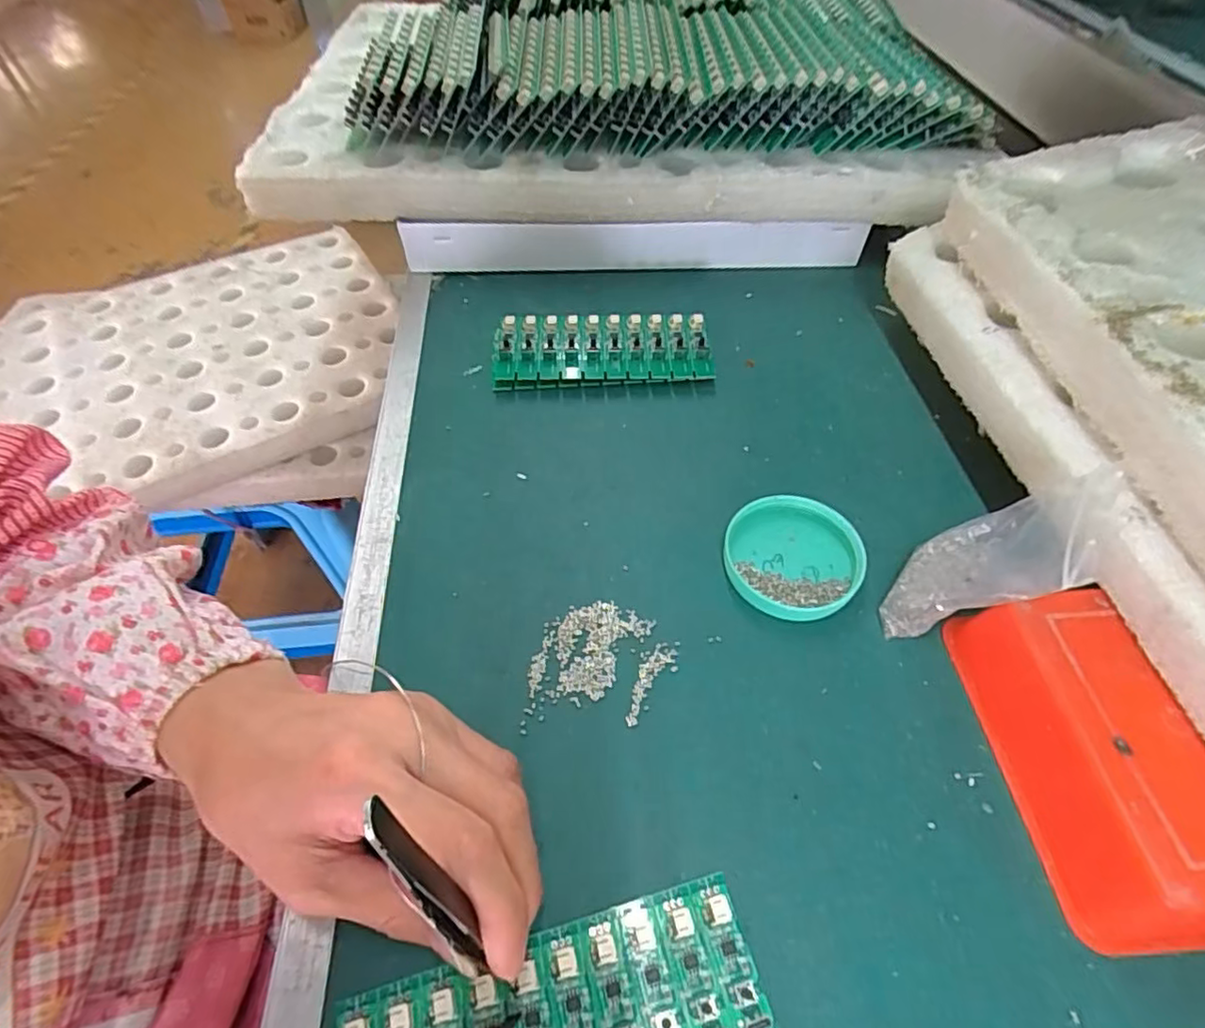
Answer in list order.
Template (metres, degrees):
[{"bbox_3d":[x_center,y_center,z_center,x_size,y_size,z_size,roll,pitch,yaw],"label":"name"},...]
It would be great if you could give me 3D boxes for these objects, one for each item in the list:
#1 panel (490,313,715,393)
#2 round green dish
[{"bbox_3d":[-0.002,-0.108,0.409,0.140,0.019,0.055,-3,52,-2],"label":"panel"},{"bbox_3d":[0.095,0.021,0.310,0.064,0.016,0.063,0,52,0],"label":"round green dish"}]

